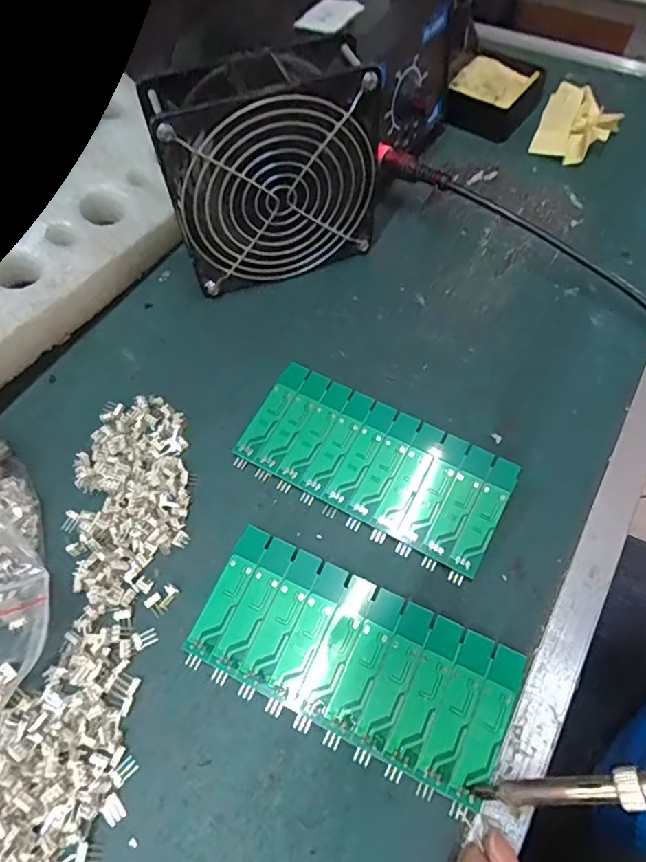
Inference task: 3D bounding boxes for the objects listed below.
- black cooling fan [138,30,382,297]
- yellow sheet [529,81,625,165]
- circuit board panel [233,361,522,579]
[{"bbox_3d":[-0.030,-0.148,0.316,0.120,0.120,0.045,-18,62,-8],"label":"black cooling fan"},{"bbox_3d":[0.194,-0.235,0.413,0.054,0.024,0.065,27,61,17],"label":"yellow sheet"},{"bbox_3d":[0.027,0.015,0.284,0.137,0.014,0.060,26,64,15],"label":"circuit board panel"}]

